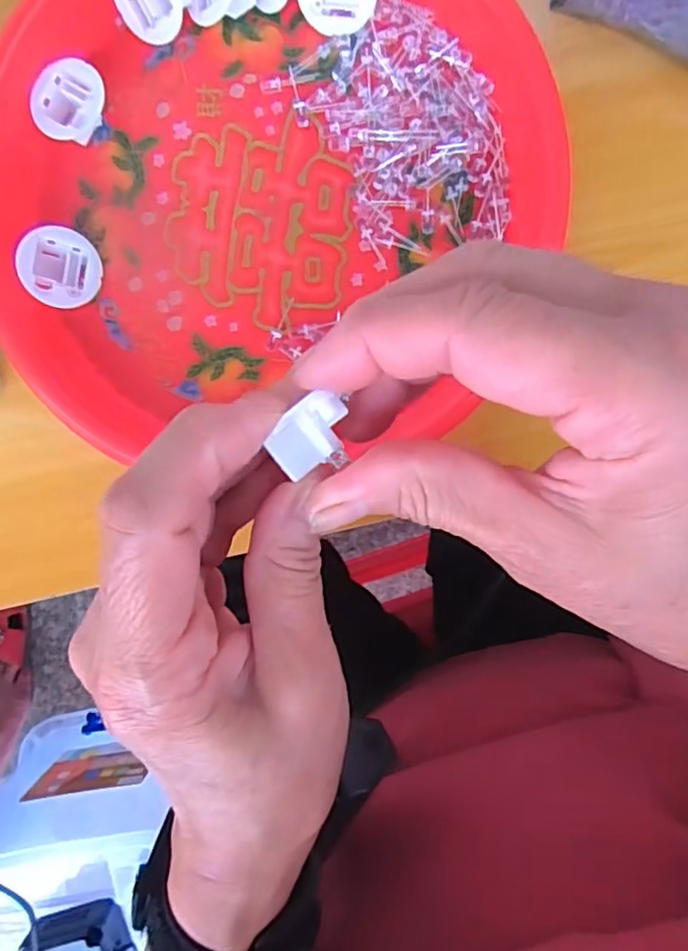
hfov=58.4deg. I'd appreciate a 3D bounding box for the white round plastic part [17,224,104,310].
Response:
[{"bbox_3d":[-0.123,-0.090,0.268,0.033,0.006,0.034,0,91,-35],"label":"white round plastic part"}]

